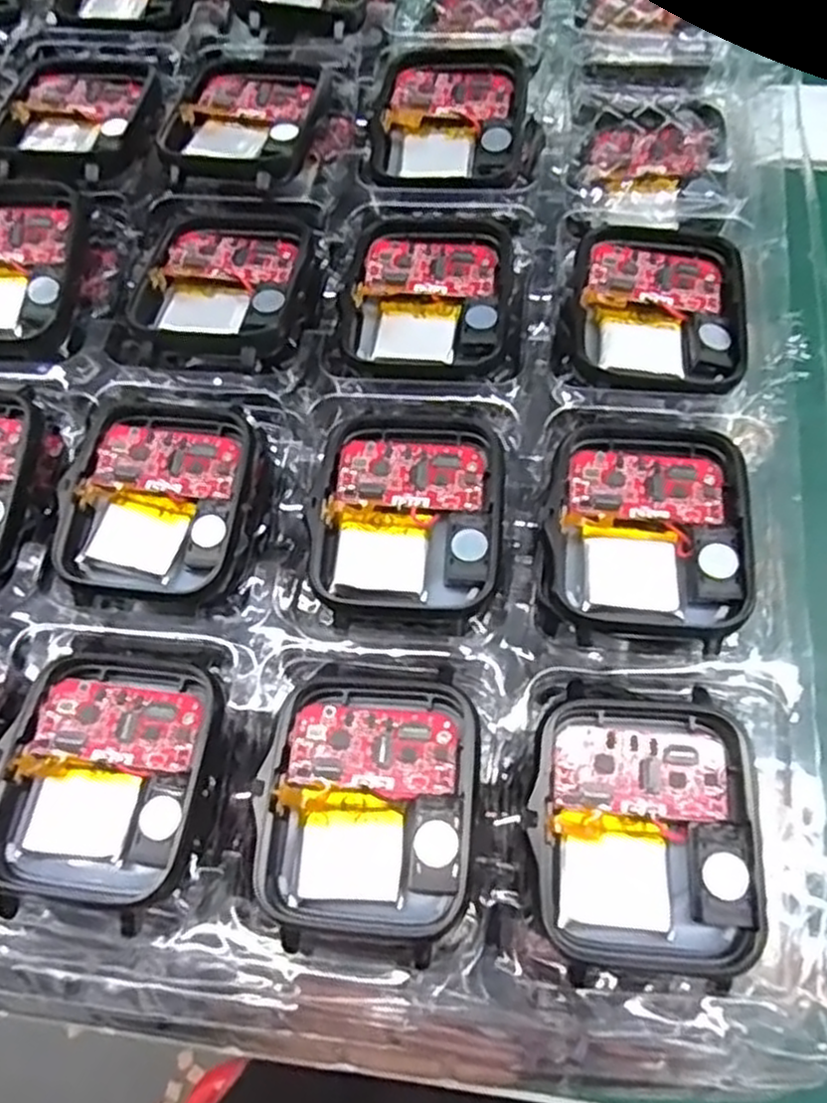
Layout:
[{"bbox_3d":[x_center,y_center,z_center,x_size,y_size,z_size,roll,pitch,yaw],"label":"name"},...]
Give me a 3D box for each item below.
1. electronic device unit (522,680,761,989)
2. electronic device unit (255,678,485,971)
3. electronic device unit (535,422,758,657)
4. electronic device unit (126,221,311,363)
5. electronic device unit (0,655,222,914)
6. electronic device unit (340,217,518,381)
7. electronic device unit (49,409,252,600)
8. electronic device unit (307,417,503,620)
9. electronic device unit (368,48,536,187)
[{"bbox_3d":[0.040,0.048,0.133,0.037,0.006,0.046,5,68,5],"label":"electronic device unit"},{"bbox_3d":[-0.008,0.045,0.137,0.037,0.006,0.045,4,68,5],"label":"electronic device unit"},{"bbox_3d":[0.045,-0.005,0.151,0.039,0.006,0.045,5,68,5],"label":"electronic device unit"},{"bbox_3d":[-0.045,-0.062,0.181,0.037,0.007,0.042,9,68,7],"label":"electronic device unit"},{"bbox_3d":[-0.057,0.041,0.141,0.038,0.008,0.044,7,68,6],"label":"electronic device unit"},{"bbox_3d":[0.005,-0.059,0.178,0.039,0.006,0.044,8,68,6],"label":"electronic device unit"},{"bbox_3d":[-0.054,-0.012,0.165,0.036,0.005,0.042,7,68,6],"label":"electronic device unit"},{"bbox_3d":[-0.001,-0.008,0.157,0.037,0.004,0.042,5,68,5],"label":"electronic device unit"},{"bbox_3d":[0.010,-0.112,0.199,0.038,0.007,0.042,6,68,5],"label":"electronic device unit"}]

